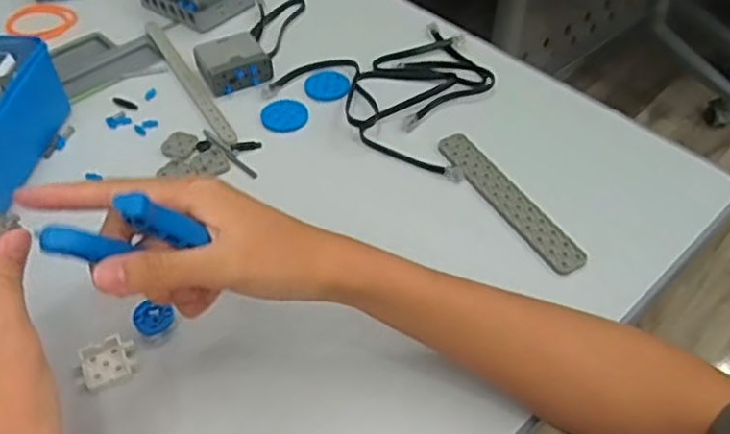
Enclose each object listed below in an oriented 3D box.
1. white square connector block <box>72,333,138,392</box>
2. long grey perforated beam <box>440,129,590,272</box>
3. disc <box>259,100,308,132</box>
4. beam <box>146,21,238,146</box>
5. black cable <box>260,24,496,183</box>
[{"bbox_3d":[-0.156,0.087,0.407,0.033,0.007,0.028,-23,51,-20],"label":"white square connector block"},{"bbox_3d":[0.106,-0.014,0.501,0.024,0.008,0.147,-24,51,-20],"label":"long grey perforated beam"},{"bbox_3d":[-0.067,-0.086,0.570,0.039,0.004,0.038,0,47,0],"label":"disc"},{"bbox_3d":[-0.156,-0.122,0.600,0.015,0.009,0.193,-24,51,-20],"label":"beam"},{"bbox_3d":[0.037,-0.120,0.594,0.185,0.020,0.163,26,53,23],"label":"black cable"}]

